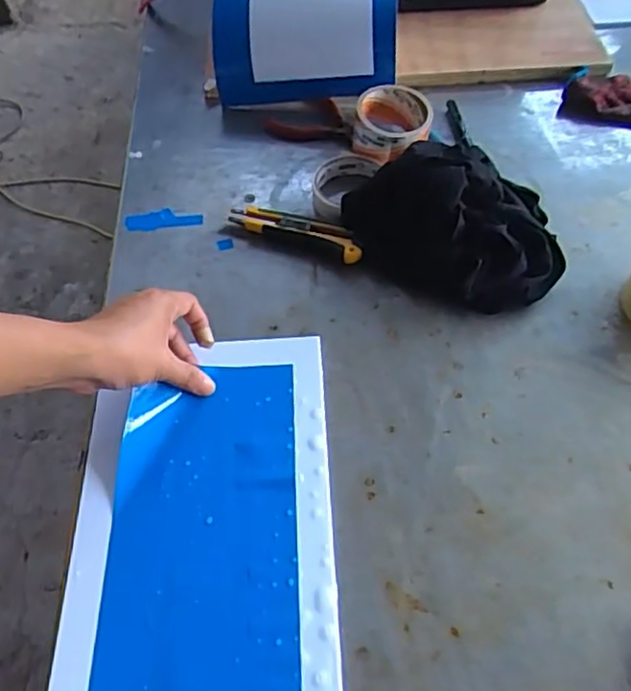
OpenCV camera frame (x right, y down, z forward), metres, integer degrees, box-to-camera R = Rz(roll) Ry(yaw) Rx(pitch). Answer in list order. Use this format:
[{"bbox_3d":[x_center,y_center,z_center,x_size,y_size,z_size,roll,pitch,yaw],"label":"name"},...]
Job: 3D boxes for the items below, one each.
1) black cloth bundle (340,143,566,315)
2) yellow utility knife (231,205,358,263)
[{"bbox_3d":[0.141,-0.126,0.650,0.217,0.079,0.156,29,60,21],"label":"black cloth bundle"},{"bbox_3d":[-0.020,-0.121,0.684,0.151,0.018,0.033,21,58,16],"label":"yellow utility knife"}]

